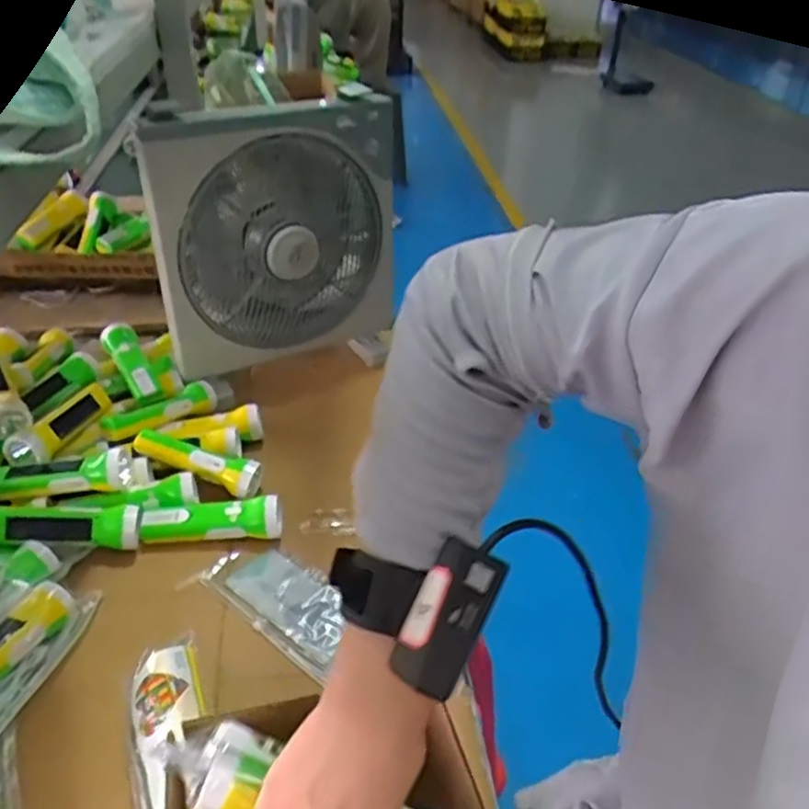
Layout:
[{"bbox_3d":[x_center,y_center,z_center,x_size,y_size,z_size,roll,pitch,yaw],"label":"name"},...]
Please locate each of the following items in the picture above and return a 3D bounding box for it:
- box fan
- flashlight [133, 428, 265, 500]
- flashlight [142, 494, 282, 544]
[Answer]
[{"bbox_3d":[-0.202,-0.250,1.085,0.335,0.412,0.169,-10,38,-15],"label":"box fan"},{"bbox_3d":[-0.272,0.074,0.934,0.169,0.045,0.041,20,38,2],"label":"flashlight"},{"bbox_3d":[-0.235,0.145,0.875,0.164,0.047,0.044,-1,37,-3],"label":"flashlight"}]

